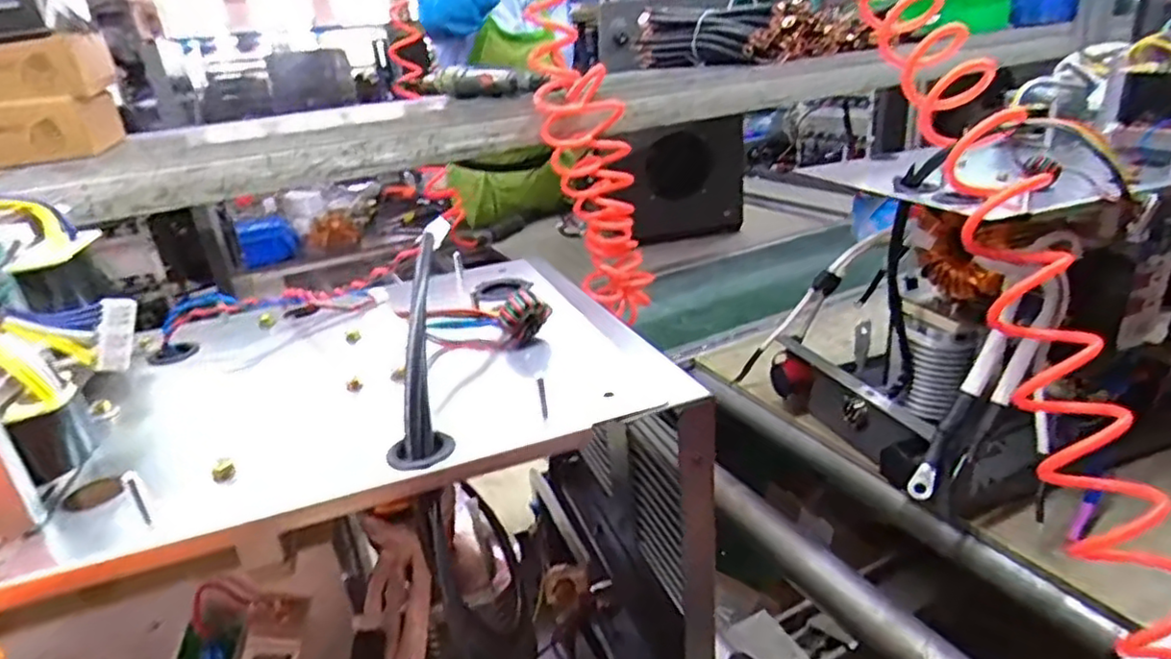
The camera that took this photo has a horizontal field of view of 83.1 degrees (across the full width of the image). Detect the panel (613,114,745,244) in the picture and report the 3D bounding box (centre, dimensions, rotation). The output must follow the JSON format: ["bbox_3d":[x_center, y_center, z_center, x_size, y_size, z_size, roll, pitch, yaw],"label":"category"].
[{"bbox_3d":[0.232,-0.346,1.529,0.298,0.289,0.041,-12,36,-8],"label":"panel"}]

